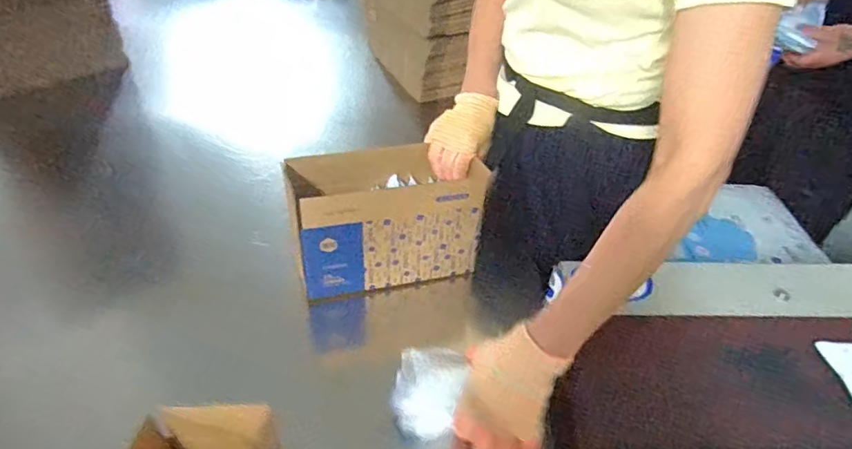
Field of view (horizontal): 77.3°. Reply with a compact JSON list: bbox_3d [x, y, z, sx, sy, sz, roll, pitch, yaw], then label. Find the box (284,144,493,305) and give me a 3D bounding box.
[{"bbox_3d":[-0.054,-0.020,0.739,0.242,0.173,0.126,-9,43,-12],"label":"box"}]

